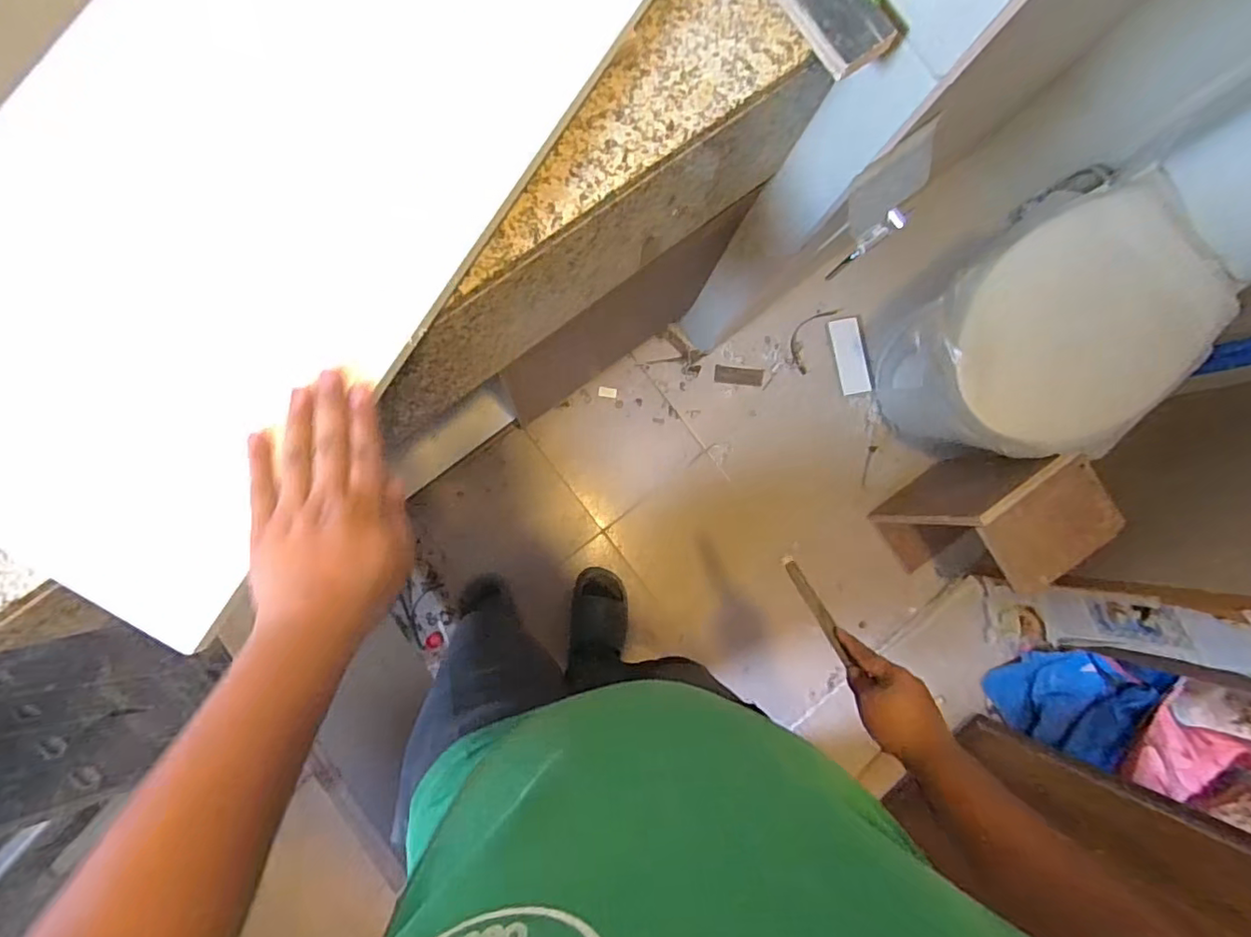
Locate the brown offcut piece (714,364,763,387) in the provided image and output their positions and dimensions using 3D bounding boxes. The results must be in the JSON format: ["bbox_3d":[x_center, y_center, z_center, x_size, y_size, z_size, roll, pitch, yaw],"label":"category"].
[{"bbox_3d":[0.270,-0.221,1.412,0.118,0.010,0.041,4,85,-6],"label":"brown offcut piece"}]

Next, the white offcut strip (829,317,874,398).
[{"bbox_3d":[0.543,-0.269,1.428,0.077,0.015,0.179,-12,87,-7],"label":"white offcut strip"}]

